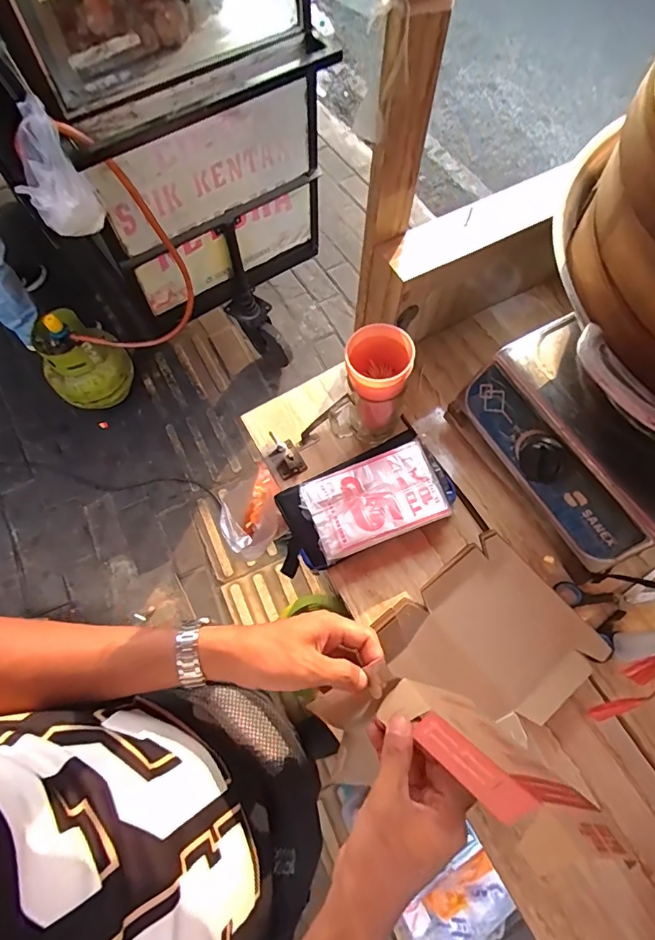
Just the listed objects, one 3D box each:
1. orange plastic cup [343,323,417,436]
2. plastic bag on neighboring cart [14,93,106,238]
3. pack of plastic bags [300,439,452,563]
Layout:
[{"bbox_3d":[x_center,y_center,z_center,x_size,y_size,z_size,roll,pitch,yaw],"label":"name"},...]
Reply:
[{"bbox_3d":[0.056,-0.102,0.554,0.071,0.127,0.071,0,69,0],"label":"orange plastic cup"},{"bbox_3d":[-0.533,-0.559,0.912,0.118,0.210,0.126,-37,74,-13],"label":"plastic bag on neighboring cart"},{"bbox_3d":[0.058,0.036,0.580,0.163,0.015,0.107,-20,71,-7],"label":"pack of plastic bags"}]

